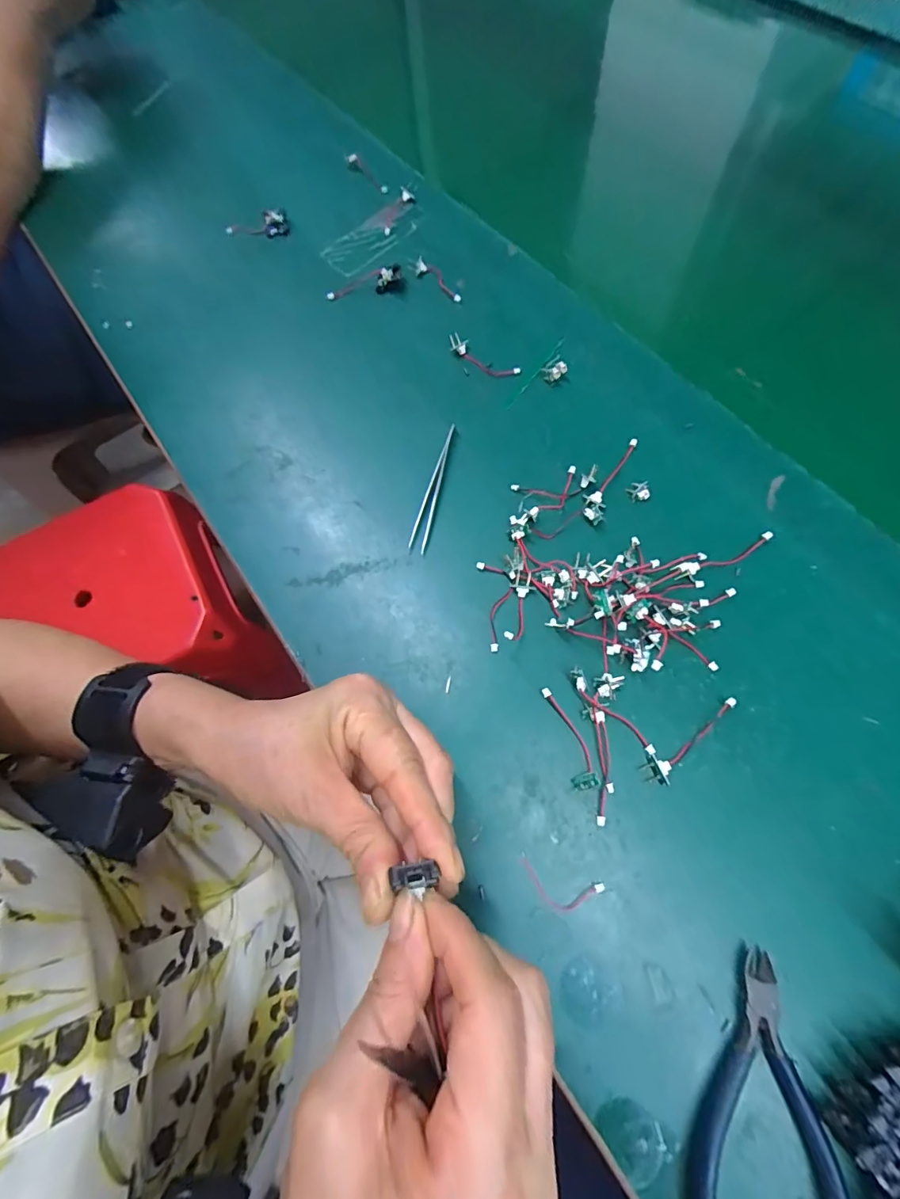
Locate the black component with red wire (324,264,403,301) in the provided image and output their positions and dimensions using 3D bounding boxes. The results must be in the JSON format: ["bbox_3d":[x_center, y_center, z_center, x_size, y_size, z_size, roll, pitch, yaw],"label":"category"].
[{"bbox_3d":[-0.073,-0.269,0.406,0.065,0.010,0.019,-11,67,10],"label":"black component with red wire"}]

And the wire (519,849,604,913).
[{"bbox_3d":[0.056,0.149,0.246,0.044,0.004,0.019,16,72,10],"label":"wire"}]

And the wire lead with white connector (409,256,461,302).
[{"bbox_3d":[-0.011,-0.273,0.406,0.062,0.009,0.017,42,78,17],"label":"wire lead with white connector"}]

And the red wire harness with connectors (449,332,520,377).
[{"bbox_3d":[0.026,-0.188,0.368,0.058,0.010,0.017,32,75,15],"label":"red wire harness with connectors"}]

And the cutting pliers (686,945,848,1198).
[{"bbox_3d":[0.140,0.225,0.208,0.060,0.011,0.117,12,71,9],"label":"cutting pliers"}]

